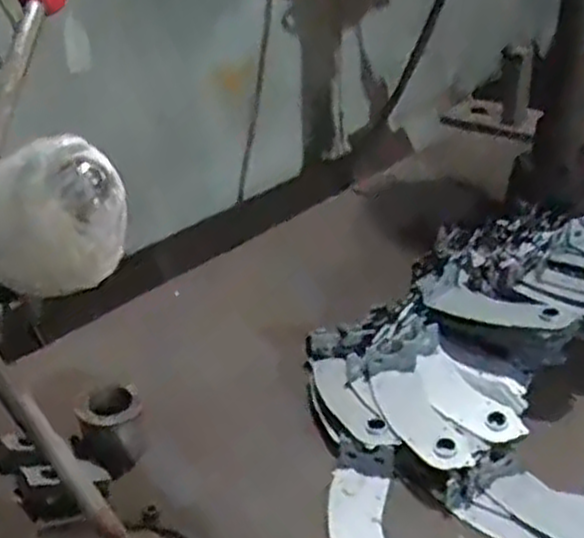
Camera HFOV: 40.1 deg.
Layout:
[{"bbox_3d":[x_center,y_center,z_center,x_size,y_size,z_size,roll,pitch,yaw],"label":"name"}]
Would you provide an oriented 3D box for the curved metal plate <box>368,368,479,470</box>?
[{"bbox_3d":[0.142,0.169,0.916,0.062,0.010,0.158,-16,39,-16],"label":"curved metal plate"}]

